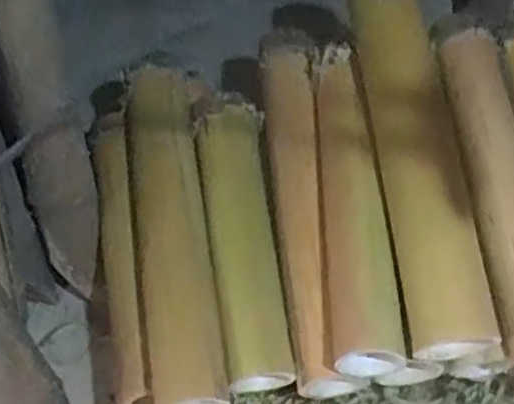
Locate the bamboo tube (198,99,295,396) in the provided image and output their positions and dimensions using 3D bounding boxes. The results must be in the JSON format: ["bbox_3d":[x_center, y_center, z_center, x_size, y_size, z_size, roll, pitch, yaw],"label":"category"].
[{"bbox_3d":[-0.016,0.040,0.808,0.072,0.064,0.311,-5,58,-5],"label":"bamboo tube"}]

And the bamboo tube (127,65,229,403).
[{"bbox_3d":[-0.092,0.030,0.816,0.078,0.060,0.402,-6,58,-6],"label":"bamboo tube"}]

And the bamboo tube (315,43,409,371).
[{"bbox_3d":[0.097,-0.003,0.792,0.065,0.065,0.362,-2,58,-3],"label":"bamboo tube"}]

